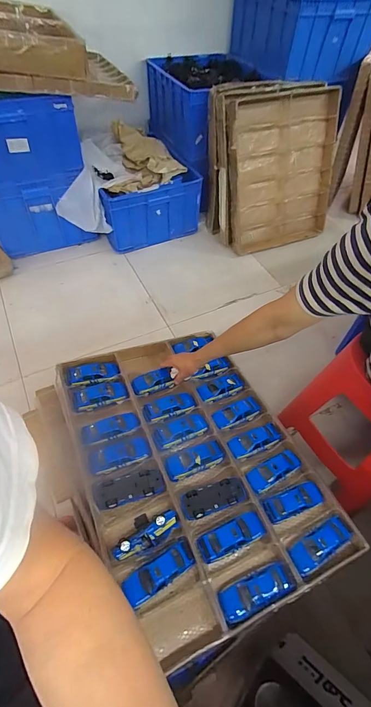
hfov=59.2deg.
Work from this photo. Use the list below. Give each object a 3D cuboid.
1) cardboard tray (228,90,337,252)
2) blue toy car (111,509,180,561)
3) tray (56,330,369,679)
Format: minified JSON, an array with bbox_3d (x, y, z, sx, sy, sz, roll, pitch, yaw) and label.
[{"bbox_3d":[0.462,-0.829,1.537,0.560,0.624,0.062,-16,39,-10],"label":"cardboard tray"},{"bbox_3d":[-0.069,0.342,0.605,0.126,0.045,0.041,-28,60,-21],"label":"blue toy car"},{"bbox_3d":[-0.001,0.214,0.745,0.462,0.078,0.655,-19,57,-16],"label":"tray"}]

